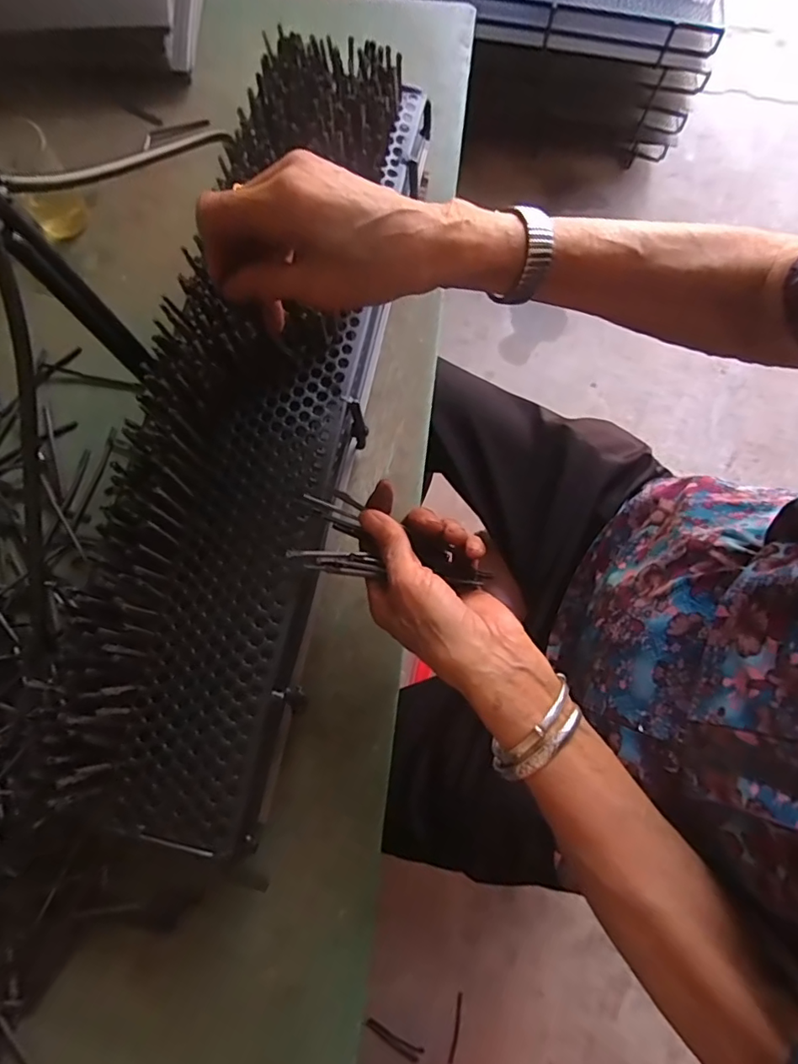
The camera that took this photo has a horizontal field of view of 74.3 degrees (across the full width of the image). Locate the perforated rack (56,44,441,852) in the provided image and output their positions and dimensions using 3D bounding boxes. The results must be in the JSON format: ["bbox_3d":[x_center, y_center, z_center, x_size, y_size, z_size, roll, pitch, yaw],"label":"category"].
[{"bbox_3d":[-0.098,-0.098,0.381,0.136,0.078,0.580,11,79,2],"label":"perforated rack"}]

